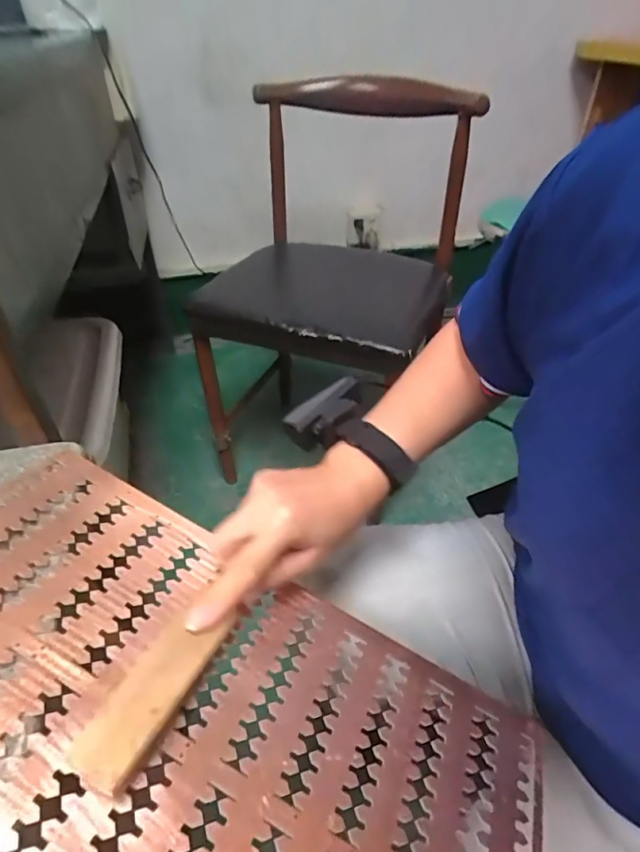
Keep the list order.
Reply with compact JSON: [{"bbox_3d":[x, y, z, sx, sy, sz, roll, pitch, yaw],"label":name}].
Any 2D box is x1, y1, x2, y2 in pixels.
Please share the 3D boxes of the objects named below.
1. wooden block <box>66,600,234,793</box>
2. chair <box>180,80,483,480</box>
[{"bbox_3d":[-0.084,0.136,0.255,0.033,0.009,0.091,18,38,21],"label":"wooden block"},{"bbox_3d":[0.032,-0.264,0.944,0.411,0.623,0.502,10,42,13],"label":"chair"}]

